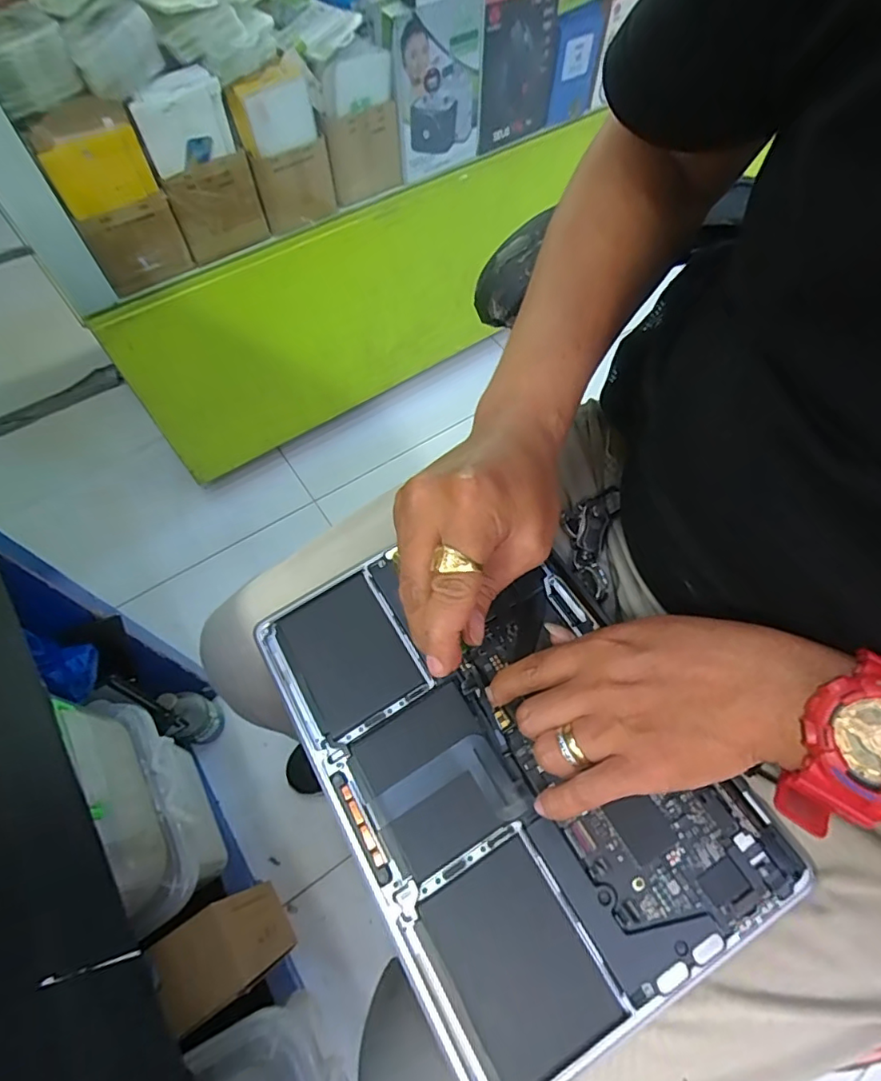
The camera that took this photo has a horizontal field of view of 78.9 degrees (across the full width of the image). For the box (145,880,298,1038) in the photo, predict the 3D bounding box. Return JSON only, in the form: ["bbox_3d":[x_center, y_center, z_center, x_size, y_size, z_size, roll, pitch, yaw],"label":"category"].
[{"bbox_3d":[-0.222,0.431,0.568,0.077,0.170,0.084,-29,66,-14],"label":"box"}]

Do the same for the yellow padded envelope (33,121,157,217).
[{"bbox_3d":[-0.395,-0.428,0.625,0.104,0.074,0.016,-28,65,-14],"label":"yellow padded envelope"}]

